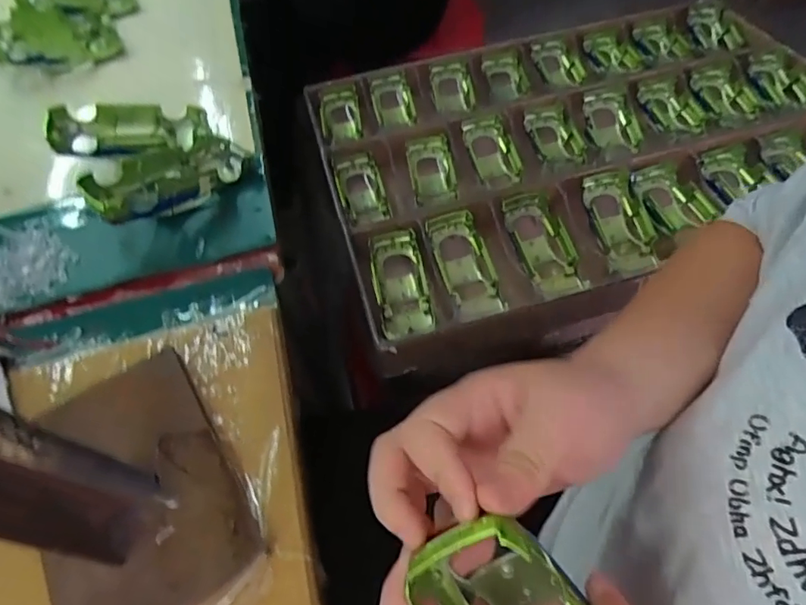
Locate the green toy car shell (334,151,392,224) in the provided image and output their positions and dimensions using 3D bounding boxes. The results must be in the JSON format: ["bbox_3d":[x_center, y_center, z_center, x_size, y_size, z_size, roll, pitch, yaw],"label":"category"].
[{"bbox_3d":[-0.053,-0.140,0.616,0.053,0.033,0.106,-14,55,-6],"label":"green toy car shell"}]

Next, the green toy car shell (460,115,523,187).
[{"bbox_3d":[0.111,-0.192,0.628,0.049,0.026,0.106,-16,71,-7],"label":"green toy car shell"}]

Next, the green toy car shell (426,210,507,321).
[{"bbox_3d":[0.065,-0.040,0.527,0.054,0.041,0.118,-17,68,-8],"label":"green toy car shell"}]

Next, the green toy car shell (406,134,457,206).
[{"bbox_3d":[0.035,-0.160,0.619,0.052,0.037,0.103,-7,55,-1],"label":"green toy car shell"}]

